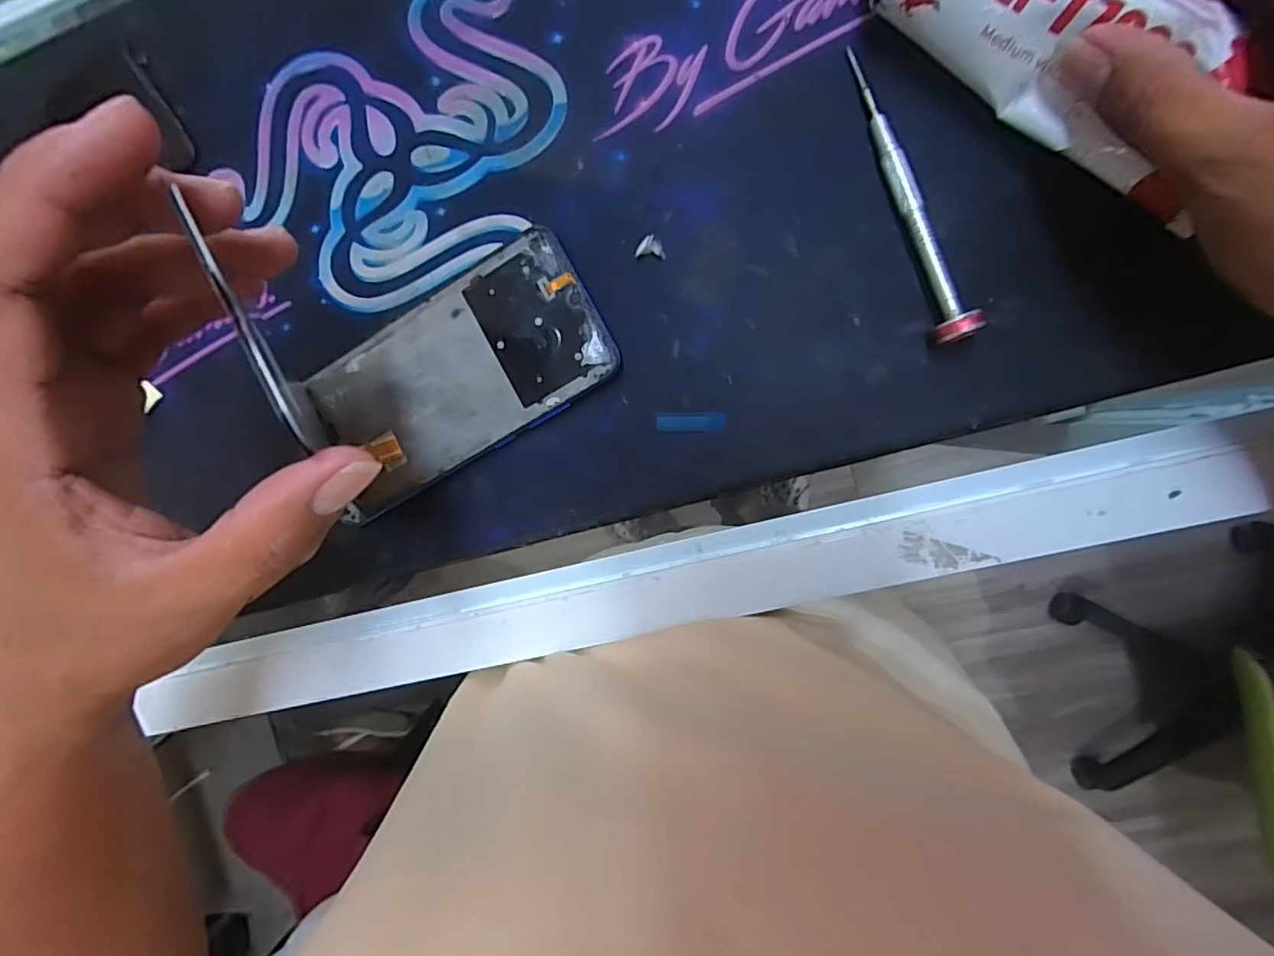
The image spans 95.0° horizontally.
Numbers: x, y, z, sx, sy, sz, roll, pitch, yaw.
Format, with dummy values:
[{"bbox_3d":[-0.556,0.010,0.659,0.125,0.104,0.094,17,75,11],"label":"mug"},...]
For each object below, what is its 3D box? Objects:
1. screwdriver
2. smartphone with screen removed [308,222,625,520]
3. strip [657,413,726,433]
[{"bbox_3d":[0.107,-0.112,0.227,0.014,0.016,0.121,-17,91,8],"label":"screwdriver"},{"bbox_3d":[-0.080,-0.045,0.264,0.138,0.005,0.071,-30,89,8],"label":"smartphone with screen removed"},{"bbox_3d":[0.024,-0.024,0.256,0.030,0.004,0.008,0,93,8],"label":"strip"}]

